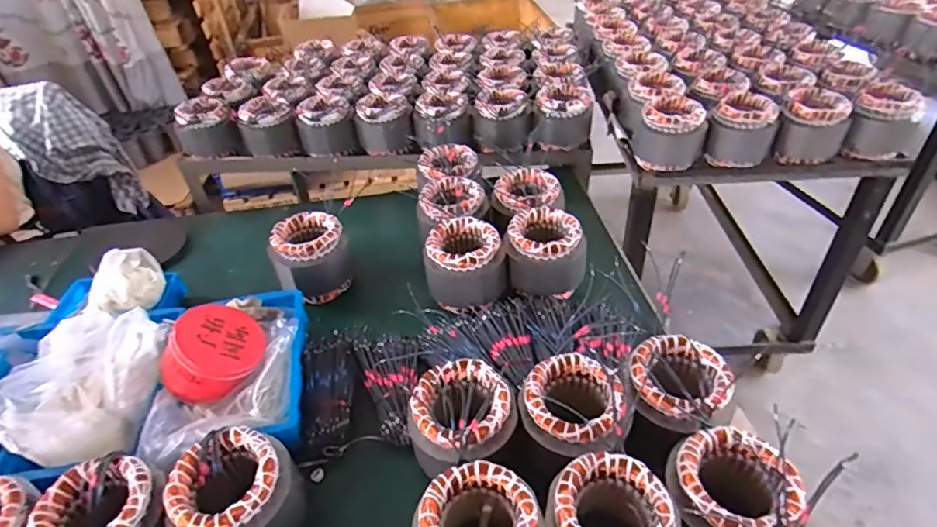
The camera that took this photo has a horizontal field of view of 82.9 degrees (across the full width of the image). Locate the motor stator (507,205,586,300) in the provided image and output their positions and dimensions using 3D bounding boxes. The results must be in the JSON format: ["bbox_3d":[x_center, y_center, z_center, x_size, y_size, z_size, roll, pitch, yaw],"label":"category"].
[{"bbox_3d":[0.147,-0.025,1.000,0.143,0.097,0.147,8,42,14],"label":"motor stator"}]

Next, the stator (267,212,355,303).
[{"bbox_3d":[-0.307,-0.012,1.043,0.136,0.124,0.138,-3,41,3],"label":"stator"}]

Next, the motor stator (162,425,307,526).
[{"bbox_3d":[-0.295,0.308,0.681,0.145,0.127,0.145,-23,44,-19],"label":"motor stator"}]

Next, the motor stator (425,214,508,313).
[{"bbox_3d":[-0.007,-0.005,0.986,0.148,0.106,0.156,-6,41,-1],"label":"motor stator"}]

